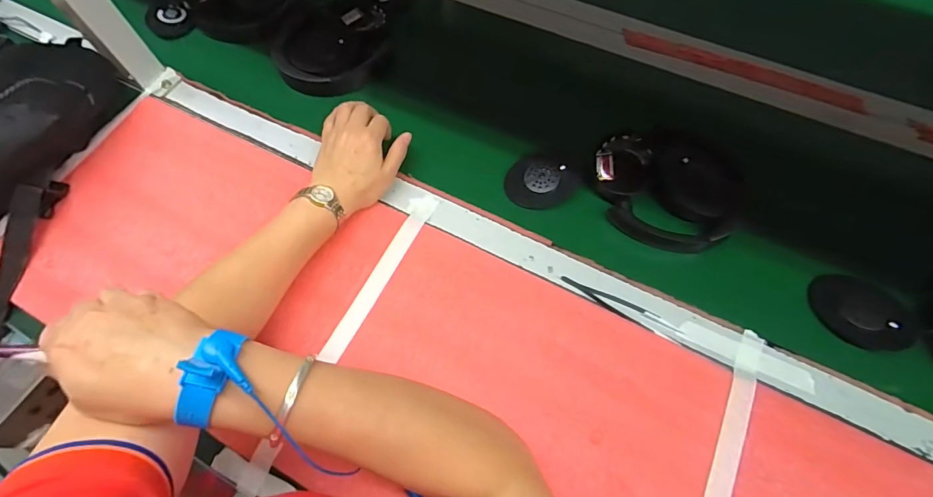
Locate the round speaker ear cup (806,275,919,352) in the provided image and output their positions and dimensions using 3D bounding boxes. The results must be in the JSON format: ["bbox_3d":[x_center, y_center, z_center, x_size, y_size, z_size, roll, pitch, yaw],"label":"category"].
[{"bbox_3d":[0.363,0.061,0.411,0.075,0.033,0.056,21,64,12],"label":"round speaker ear cup"}]

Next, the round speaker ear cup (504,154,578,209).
[{"bbox_3d":[0.080,-0.074,0.499,0.073,0.016,0.059,20,86,19],"label":"round speaker ear cup"}]

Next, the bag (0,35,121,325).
[{"bbox_3d":[-0.499,-0.099,0.482,0.141,0.107,0.336,12,75,7],"label":"bag"}]

